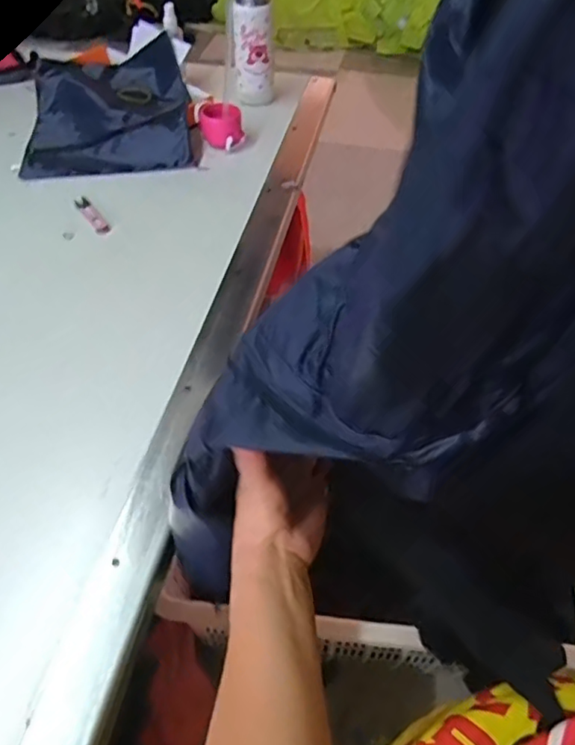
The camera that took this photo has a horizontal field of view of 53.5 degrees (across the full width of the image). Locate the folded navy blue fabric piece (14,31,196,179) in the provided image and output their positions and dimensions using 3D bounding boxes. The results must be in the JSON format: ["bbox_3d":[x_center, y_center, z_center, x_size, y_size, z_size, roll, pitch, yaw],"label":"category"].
[{"bbox_3d":[-0.309,-0.466,0.982,0.268,0.071,0.341,-6,51,-6],"label":"folded navy blue fabric piece"}]

